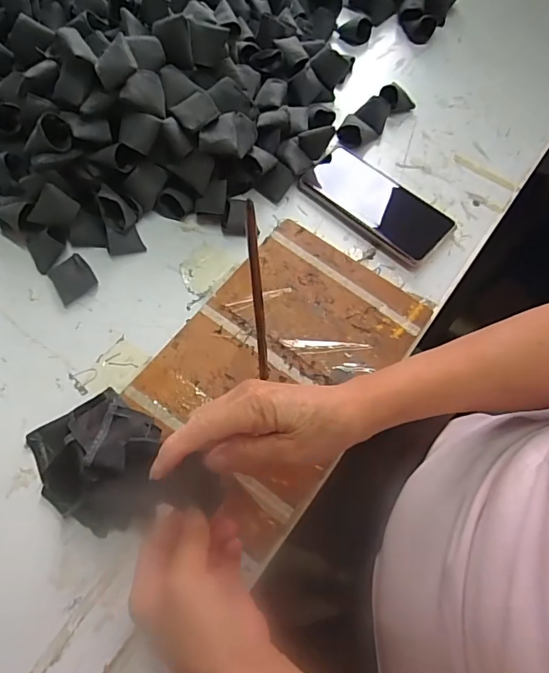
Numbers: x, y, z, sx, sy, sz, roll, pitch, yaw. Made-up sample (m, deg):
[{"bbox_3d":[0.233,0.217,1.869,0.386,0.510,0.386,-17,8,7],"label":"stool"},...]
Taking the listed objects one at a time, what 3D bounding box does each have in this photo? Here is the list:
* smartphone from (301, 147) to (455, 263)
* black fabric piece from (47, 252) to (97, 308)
[{"bbox_3d":[0.110,-0.142,0.519,0.155,0.016,0.071,40,72,16],"label":"smartphone"},{"bbox_3d":[-0.199,-0.058,0.472,0.039,0.012,0.041,-34,71,-14],"label":"black fabric piece"}]

